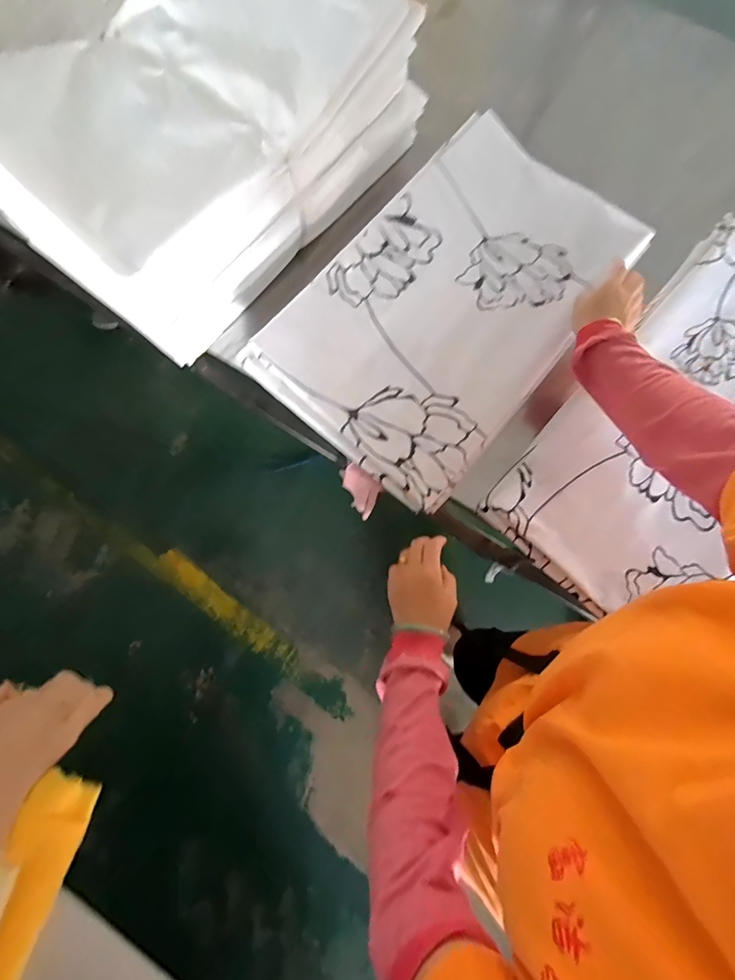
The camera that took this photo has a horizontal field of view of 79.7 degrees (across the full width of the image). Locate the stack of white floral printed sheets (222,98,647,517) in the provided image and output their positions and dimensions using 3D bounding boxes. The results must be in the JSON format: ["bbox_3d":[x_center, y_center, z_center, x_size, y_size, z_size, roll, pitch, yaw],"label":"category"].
[{"bbox_3d":[0.120,-0.270,0.626,0.327,0.049,0.530,38,80,8],"label":"stack of white floral printed sheets"}]

